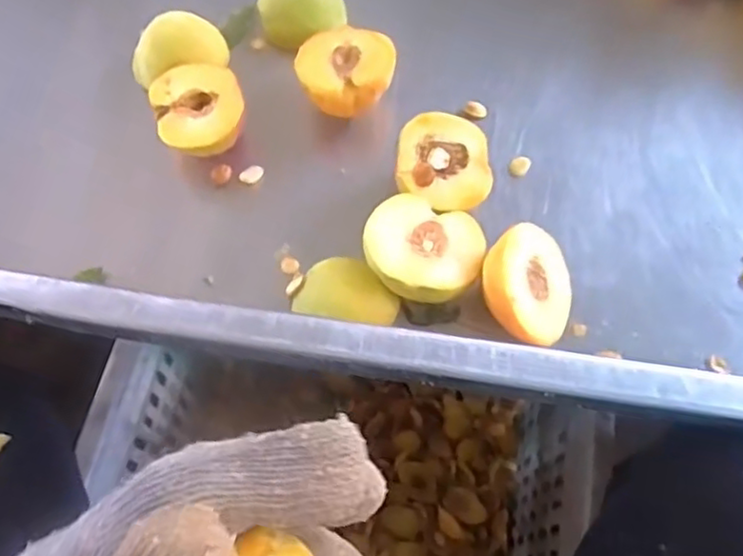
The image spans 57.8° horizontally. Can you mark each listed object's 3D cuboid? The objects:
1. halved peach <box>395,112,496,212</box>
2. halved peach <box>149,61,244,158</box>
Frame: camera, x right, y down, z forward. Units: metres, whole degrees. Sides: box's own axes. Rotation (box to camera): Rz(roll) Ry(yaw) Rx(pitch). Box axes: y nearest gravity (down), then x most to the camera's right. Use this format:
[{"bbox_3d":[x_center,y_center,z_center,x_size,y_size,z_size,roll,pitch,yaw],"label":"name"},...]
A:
[{"bbox_3d":[0.043,-0.062,0.406,0.055,0.038,0.061,4,65,0],"label":"halved peach"},{"bbox_3d":[-0.104,-0.099,0.416,0.051,0.037,0.056,-14,66,-8],"label":"halved peach"}]

